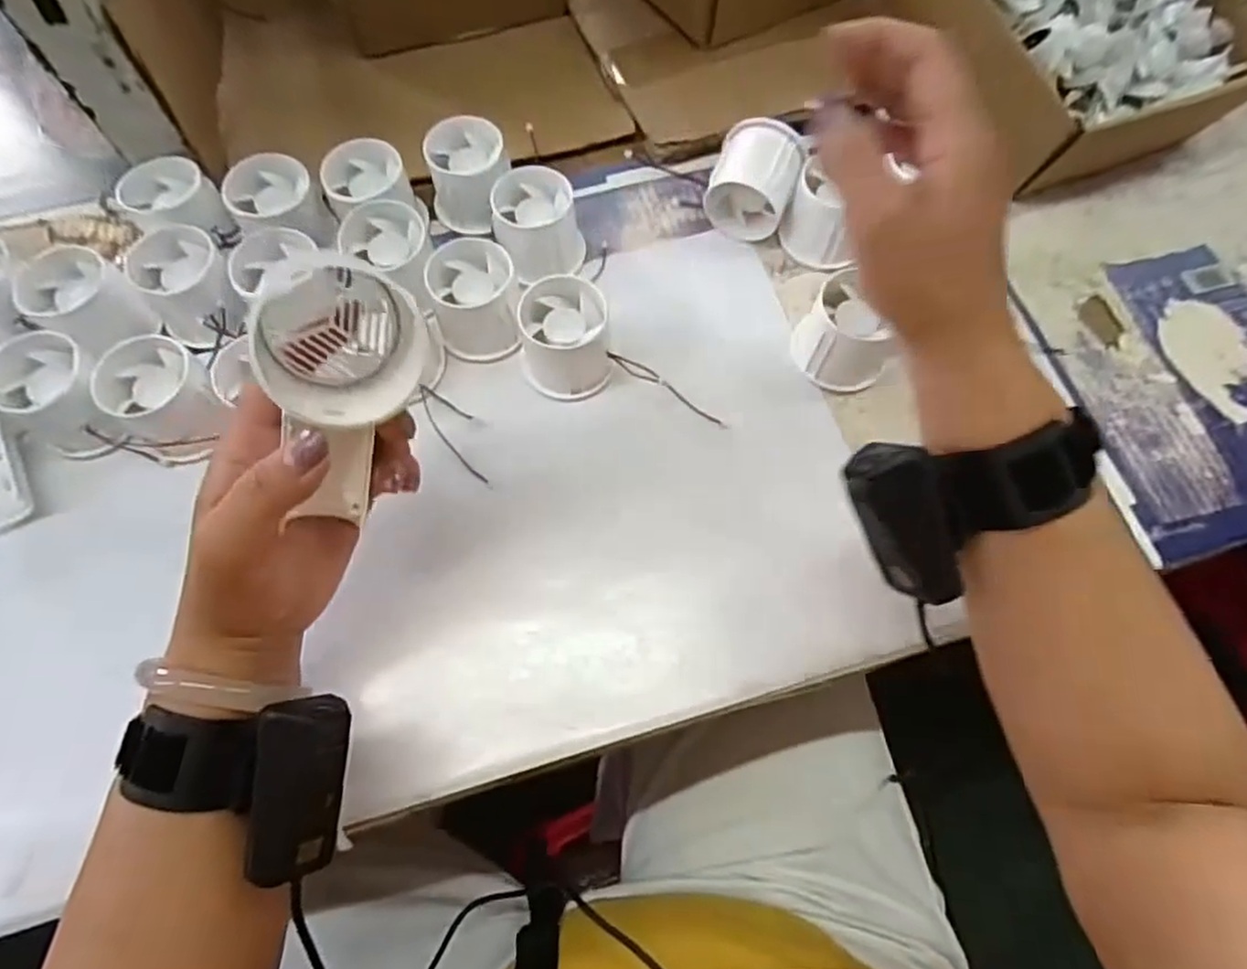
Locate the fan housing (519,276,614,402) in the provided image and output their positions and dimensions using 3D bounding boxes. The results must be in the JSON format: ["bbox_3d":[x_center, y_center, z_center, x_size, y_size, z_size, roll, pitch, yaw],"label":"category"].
[{"bbox_3d":[-0.034,-0.088,0.408,0.052,0.042,0.056,-4,67,-3],"label":"fan housing"}]

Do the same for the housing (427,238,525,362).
[{"bbox_3d":[-0.089,-0.111,0.417,0.049,0.041,0.059,-7,67,-4],"label":"housing"}]

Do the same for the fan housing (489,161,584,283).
[{"bbox_3d":[-0.055,-0.164,0.439,0.053,0.045,0.060,-7,67,-4],"label":"fan housing"}]

